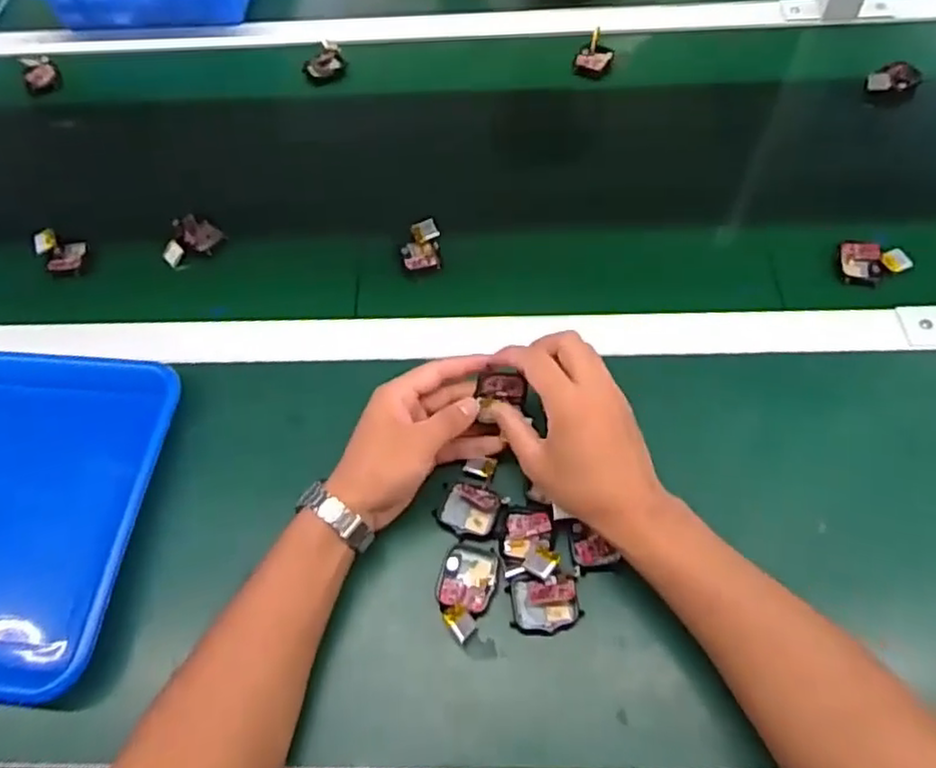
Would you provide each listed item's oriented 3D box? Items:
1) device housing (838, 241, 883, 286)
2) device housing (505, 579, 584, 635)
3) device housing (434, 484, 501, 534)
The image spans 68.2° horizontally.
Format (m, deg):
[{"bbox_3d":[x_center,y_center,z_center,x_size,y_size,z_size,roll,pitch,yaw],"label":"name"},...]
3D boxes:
[{"bbox_3d":[0.341,-0.104,0.603,0.034,0.009,0.042,7,76,18],"label":"device housing"},{"bbox_3d":[0.051,0.149,0.464,0.047,0.018,0.033,-1,60,3],"label":"device housing"},{"bbox_3d":[-0.001,0.091,0.499,0.044,0.015,0.036,15,62,12],"label":"device housing"}]

